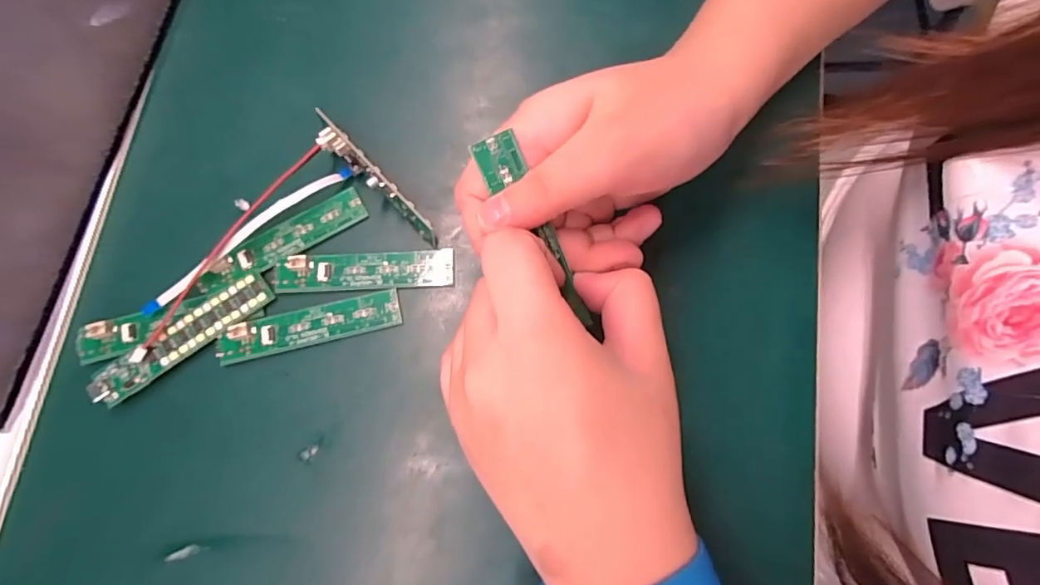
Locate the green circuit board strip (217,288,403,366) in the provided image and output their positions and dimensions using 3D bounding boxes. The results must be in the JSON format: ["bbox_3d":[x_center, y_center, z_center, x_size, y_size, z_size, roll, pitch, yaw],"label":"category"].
[{"bbox_3d":[-0.097,0.015,0.244,0.082,0.007,0.018,-13,76,0],"label":"green circuit board strip"}]

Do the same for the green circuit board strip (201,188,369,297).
[{"bbox_3d":[-0.114,-0.025,0.256,0.082,0.005,0.018,-29,77,-4],"label":"green circuit board strip"}]

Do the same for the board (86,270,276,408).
[{"bbox_3d":[-0.153,0.020,0.242,0.083,0.008,0.017,-36,78,-6],"label":"board"}]

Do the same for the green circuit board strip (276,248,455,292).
[{"bbox_3d":[-0.073,-0.011,0.250,0.083,0.007,0.018,-4,76,2],"label":"green circuit board strip"}]

